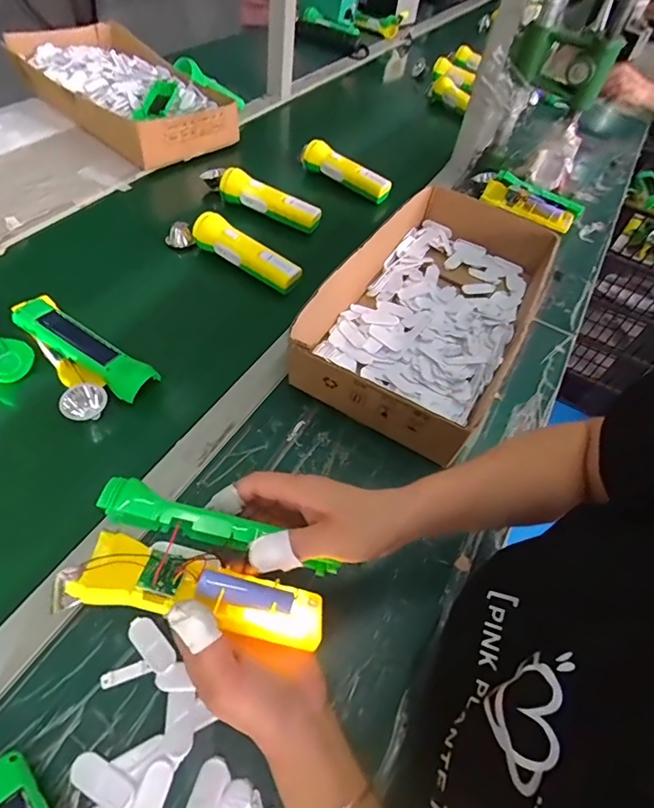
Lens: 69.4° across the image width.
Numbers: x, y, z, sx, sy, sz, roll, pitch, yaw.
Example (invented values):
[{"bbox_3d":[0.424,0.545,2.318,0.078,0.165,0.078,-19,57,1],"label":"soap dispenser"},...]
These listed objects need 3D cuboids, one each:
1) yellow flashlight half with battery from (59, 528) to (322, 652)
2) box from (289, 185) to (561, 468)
[{"bbox_3d":[-0.080,0.126,0.316,0.160,0.022,0.045,17,49,-5],"label":"yellow flashlight half with battery"},{"bbox_3d":[0.141,-0.140,0.620,0.254,0.099,0.420,22,51,13],"label":"box"}]

